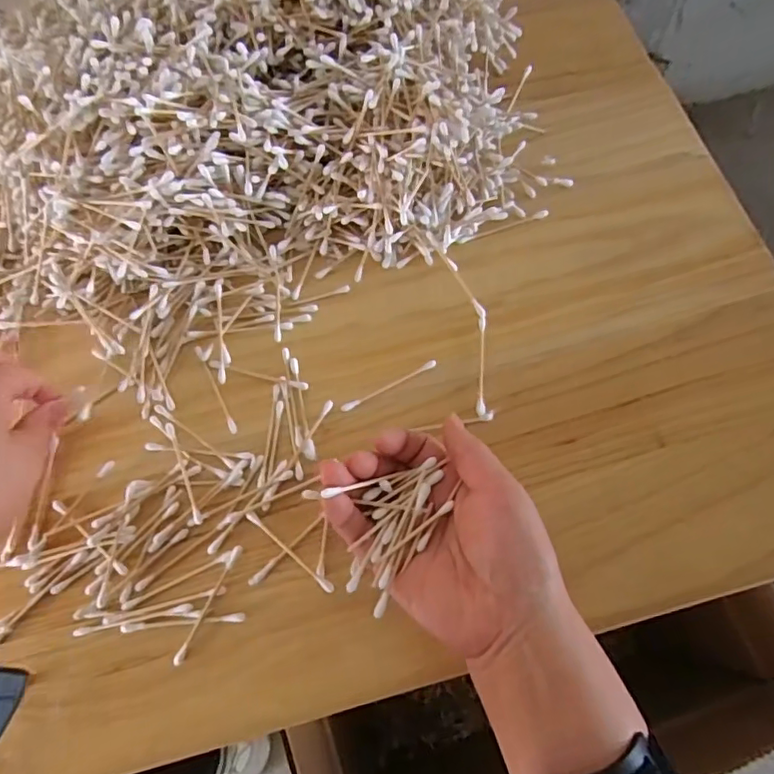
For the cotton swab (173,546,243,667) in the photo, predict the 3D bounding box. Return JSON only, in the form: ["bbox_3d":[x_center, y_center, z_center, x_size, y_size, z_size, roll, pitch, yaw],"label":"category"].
[{"bbox_3d":[-0.105,0.128,0.333,0.006,0.004,0.072,23,73,10],"label":"cotton swab"}]

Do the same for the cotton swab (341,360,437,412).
[{"bbox_3d":[0.002,-0.001,0.380,0.071,0.004,0.006,-27,71,-8],"label":"cotton swab"}]

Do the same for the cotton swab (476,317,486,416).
[{"bbox_3d":[0.064,-0.016,0.381,0.006,0.004,0.071,3,70,3],"label":"cotton swab"}]

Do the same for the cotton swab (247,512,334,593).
[{"bbox_3d":[-0.059,0.100,0.342,0.070,0.004,0.006,39,76,14],"label":"cotton swab"}]

